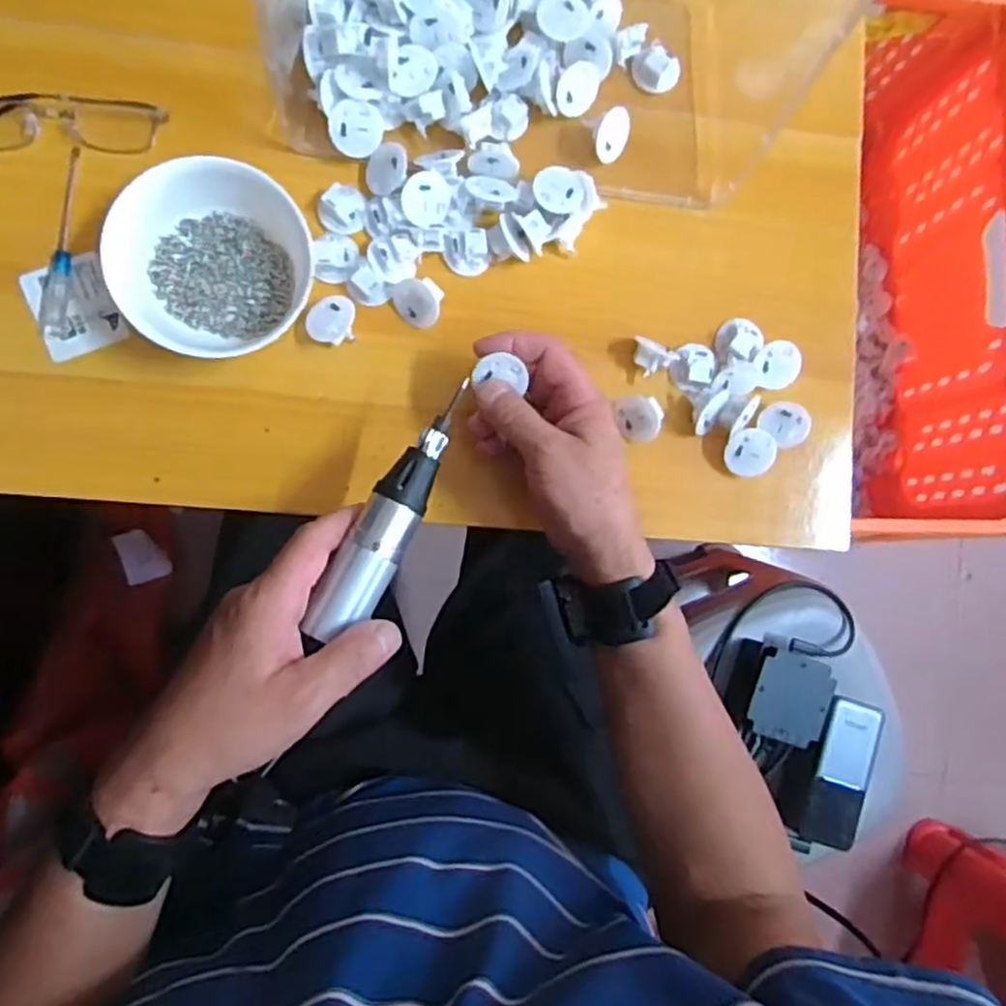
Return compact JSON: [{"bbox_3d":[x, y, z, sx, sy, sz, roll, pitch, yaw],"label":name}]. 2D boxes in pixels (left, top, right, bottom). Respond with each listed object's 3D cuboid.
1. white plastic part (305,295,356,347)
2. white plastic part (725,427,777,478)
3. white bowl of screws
[{"bbox_3d":[-0.108,-0.115,0.465,0.029,0.014,0.030,2,86,-8],"label":"white plastic part"},{"bbox_3d":[0.163,-0.033,0.491,0.031,0.009,0.031,4,111,12],"label":"white plastic part"},{"bbox_3d":[-0.172,-0.142,0.444,0.110,0.053,0.105,1,86,-8],"label":"white bowl of screws"}]

